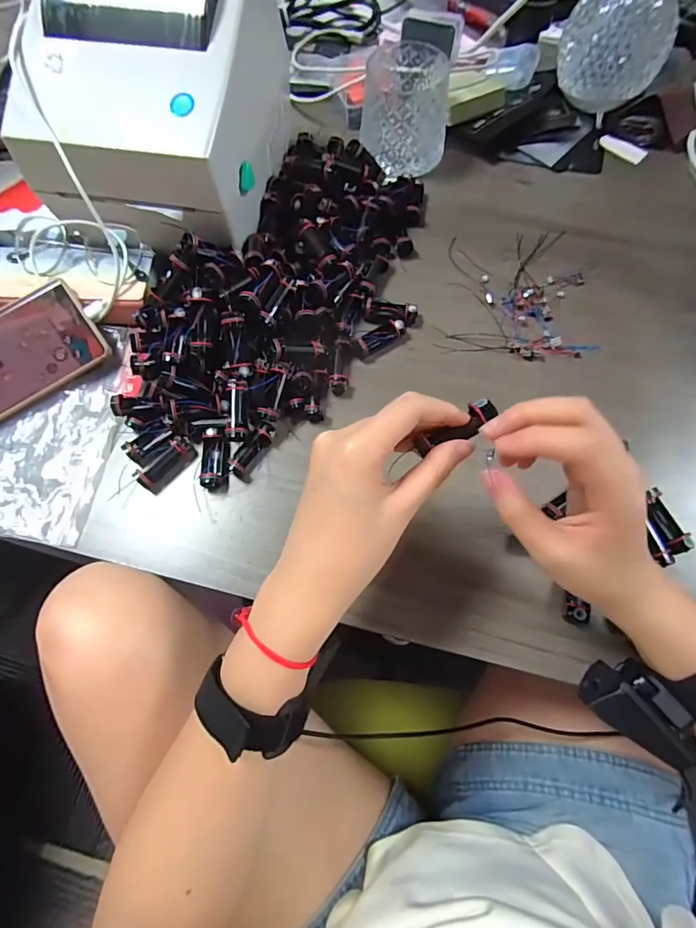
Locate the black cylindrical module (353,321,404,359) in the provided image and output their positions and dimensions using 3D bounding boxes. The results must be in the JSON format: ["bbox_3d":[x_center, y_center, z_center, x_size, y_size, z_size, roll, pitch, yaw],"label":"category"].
[{"bbox_3d":[0.028,-0.111,0.414,0.047,0.015,0.015,-31,72,-11],"label":"black cylindrical module"}]

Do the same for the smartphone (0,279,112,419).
[{"bbox_3d":[-0.291,-0.084,0.395,0.164,0.007,0.076,-33,99,-7],"label":"smartphone"}]

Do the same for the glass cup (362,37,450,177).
[{"bbox_3d":[0.059,-0.355,0.478,0.084,0.077,0.093,8,69,4],"label":"glass cup"}]

